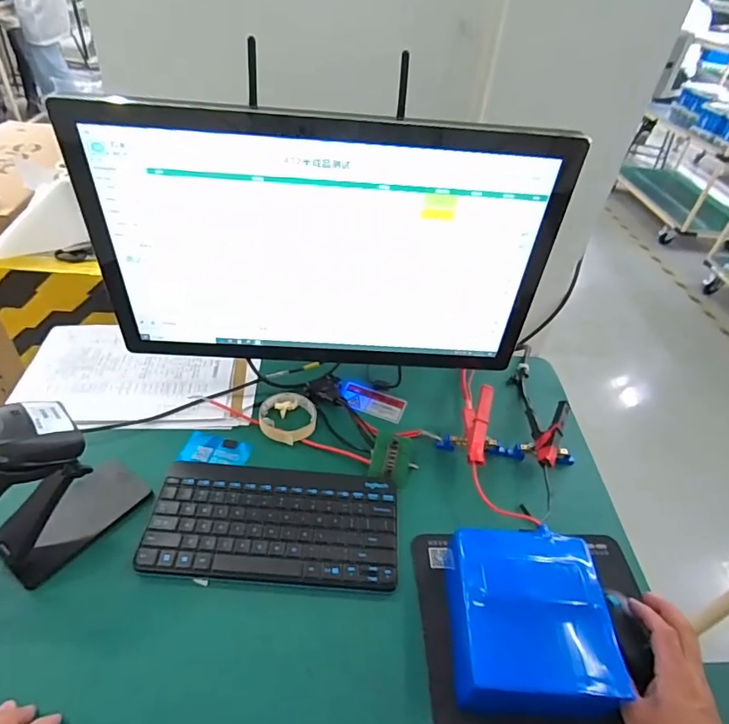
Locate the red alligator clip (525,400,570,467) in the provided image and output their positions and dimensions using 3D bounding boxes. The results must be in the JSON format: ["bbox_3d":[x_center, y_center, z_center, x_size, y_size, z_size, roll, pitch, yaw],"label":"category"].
[{"bbox_3d":[0.252,0.101,0.667,0.051,0.039,0.118,16,42,10],"label":"red alligator clip"}]

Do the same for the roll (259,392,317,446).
[{"bbox_3d":[-0.108,0.080,0.684,0.079,0.022,0.094,3,41,-5],"label":"roll"}]

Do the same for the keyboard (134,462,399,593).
[{"bbox_3d":[-0.102,0.183,0.568,0.279,0.021,0.152,6,41,-1],"label":"keyboard"}]

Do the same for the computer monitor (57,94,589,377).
[{"bbox_3d":[-0.048,-0.125,0.574,0.517,0.302,0.067,4,39,-1],"label":"computer monitor"}]

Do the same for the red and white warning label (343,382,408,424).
[{"bbox_3d":[0.013,0.063,0.738,0.096,0.010,0.047,19,52,3],"label":"red and white warning label"}]

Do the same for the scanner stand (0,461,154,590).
[{"bbox_3d":[-0.323,0.154,0.527,0.065,0.084,0.148,29,46,23],"label":"scanner stand"}]

